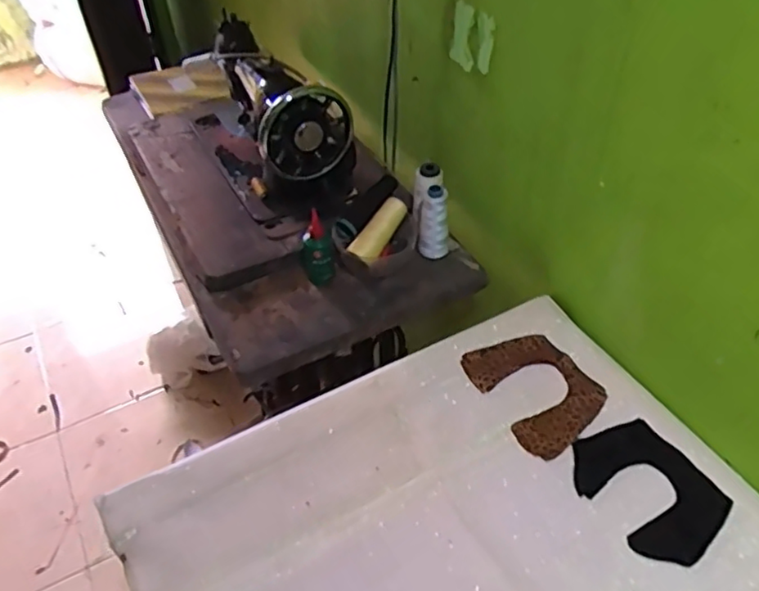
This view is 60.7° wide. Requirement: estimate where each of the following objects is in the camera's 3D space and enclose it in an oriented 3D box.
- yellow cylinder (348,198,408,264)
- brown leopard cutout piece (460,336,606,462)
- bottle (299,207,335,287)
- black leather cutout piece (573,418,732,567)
[{"bbox_3d":[0.001,-0.095,0.940,0.033,0.037,0.107,31,77,30],"label":"yellow cylinder"},{"bbox_3d":[0.190,0.111,0.790,0.127,0.006,0.158,-28,55,-22],"label":"brown leopard cutout piece"},{"bbox_3d":[-0.088,-0.063,0.924,0.045,0.102,0.038,-8,44,-7],"label":"bottle"},{"bbox_3d":[0.288,0.205,0.694,0.123,0.004,0.154,-25,48,-22],"label":"black leather cutout piece"}]

